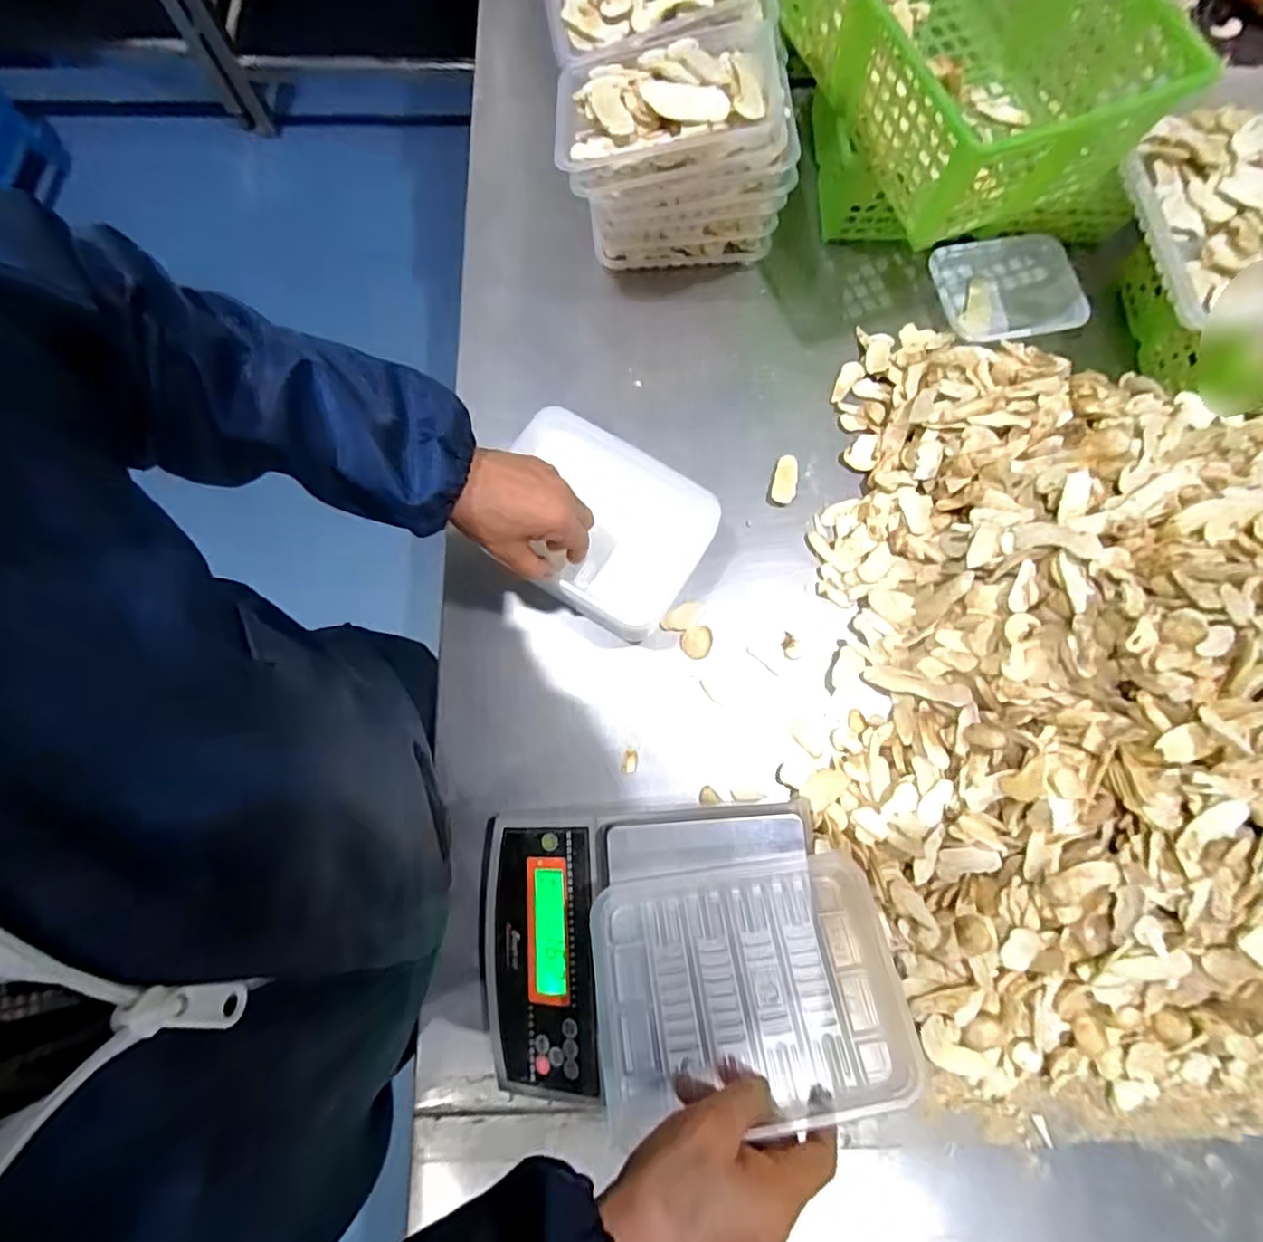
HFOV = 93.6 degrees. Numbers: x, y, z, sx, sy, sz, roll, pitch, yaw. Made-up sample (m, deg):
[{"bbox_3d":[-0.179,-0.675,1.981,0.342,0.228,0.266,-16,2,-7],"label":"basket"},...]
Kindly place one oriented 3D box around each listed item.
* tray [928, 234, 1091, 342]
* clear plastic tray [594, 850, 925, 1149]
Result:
[{"bbox_3d":[0.392,-0.341,0.616,0.143,0.027,0.114,-11,78,-2],"label":"tray"},{"bbox_3d":[0.074,0.225,0.368,0.188,0.020,0.133,-5,59,-7],"label":"clear plastic tray"}]

